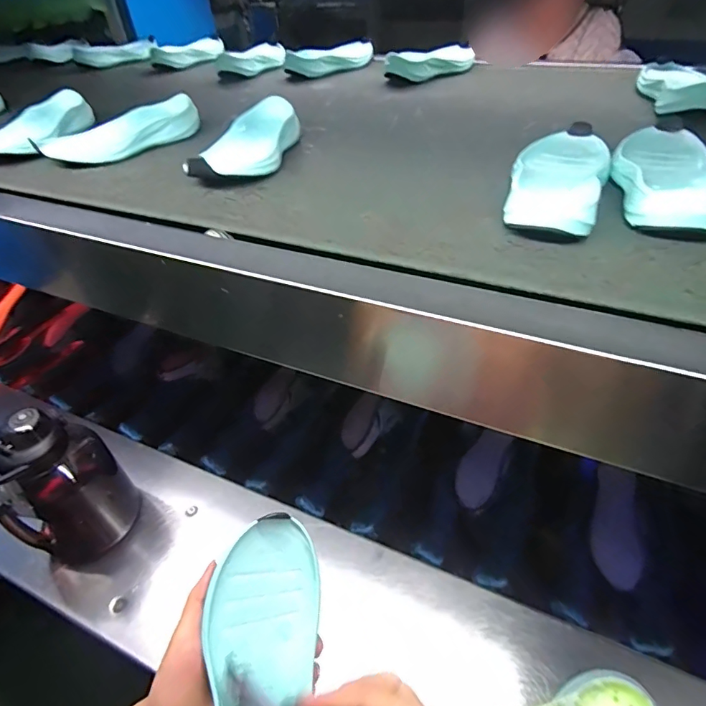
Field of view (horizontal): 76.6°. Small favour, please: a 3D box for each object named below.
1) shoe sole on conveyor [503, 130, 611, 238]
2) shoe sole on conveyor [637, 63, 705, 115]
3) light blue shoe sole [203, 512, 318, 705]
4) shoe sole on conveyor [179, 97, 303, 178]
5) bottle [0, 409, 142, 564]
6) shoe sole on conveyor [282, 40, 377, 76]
[{"bbox_3d":[0.190,-0.159,0.418,0.080,0.030,0.192,18,47,23],"label":"shoe sole on conveyor"},{"bbox_3d":[0.441,-0.366,0.609,0.069,0.037,0.202,7,44,13],"label":"shoe sole on conveyor"},{"bbox_3d":[-0.063,0.221,0.313,0.075,0.029,0.194,-4,66,-1],"label":"light blue shoe sole"},{"bbox_3d":[-0.117,-0.239,0.513,0.078,0.044,0.184,7,44,13],"label":"shoe sole on conveyor"},{"bbox_3d":[-0.376,0.167,0.573,0.112,0.223,0.134,22,49,26],"label":"bottle"},{"bbox_3d":[-0.035,-0.567,0.862,0.194,0.036,0.076,-29,48,-24],"label":"shoe sole on conveyor"}]

